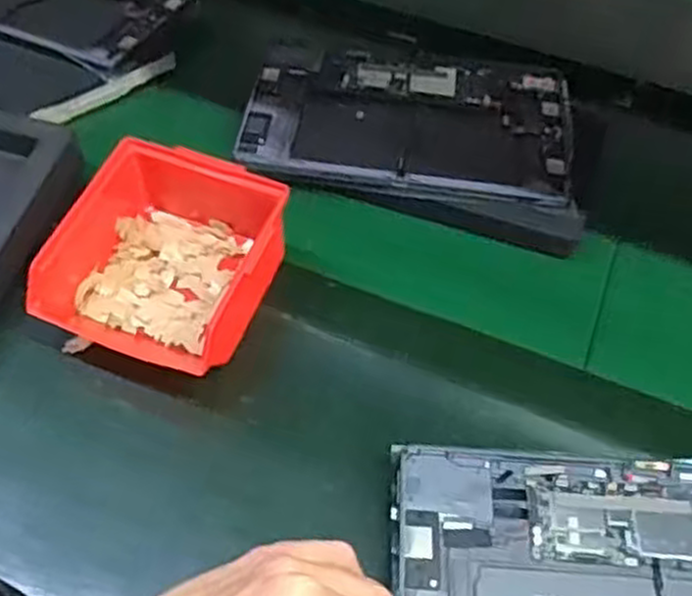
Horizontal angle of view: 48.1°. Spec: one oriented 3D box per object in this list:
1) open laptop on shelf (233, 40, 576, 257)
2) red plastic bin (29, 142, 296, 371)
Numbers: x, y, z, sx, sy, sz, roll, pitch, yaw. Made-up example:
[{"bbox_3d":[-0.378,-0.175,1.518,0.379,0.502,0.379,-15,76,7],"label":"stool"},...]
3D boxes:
[{"bbox_3d":[0.056,-0.140,0.635,0.264,0.026,0.190,13,51,5],"label":"open laptop on shelf"},{"bbox_3d":[-0.112,-0.029,0.505,0.126,0.073,0.144,17,52,8],"label":"red plastic bin"}]

